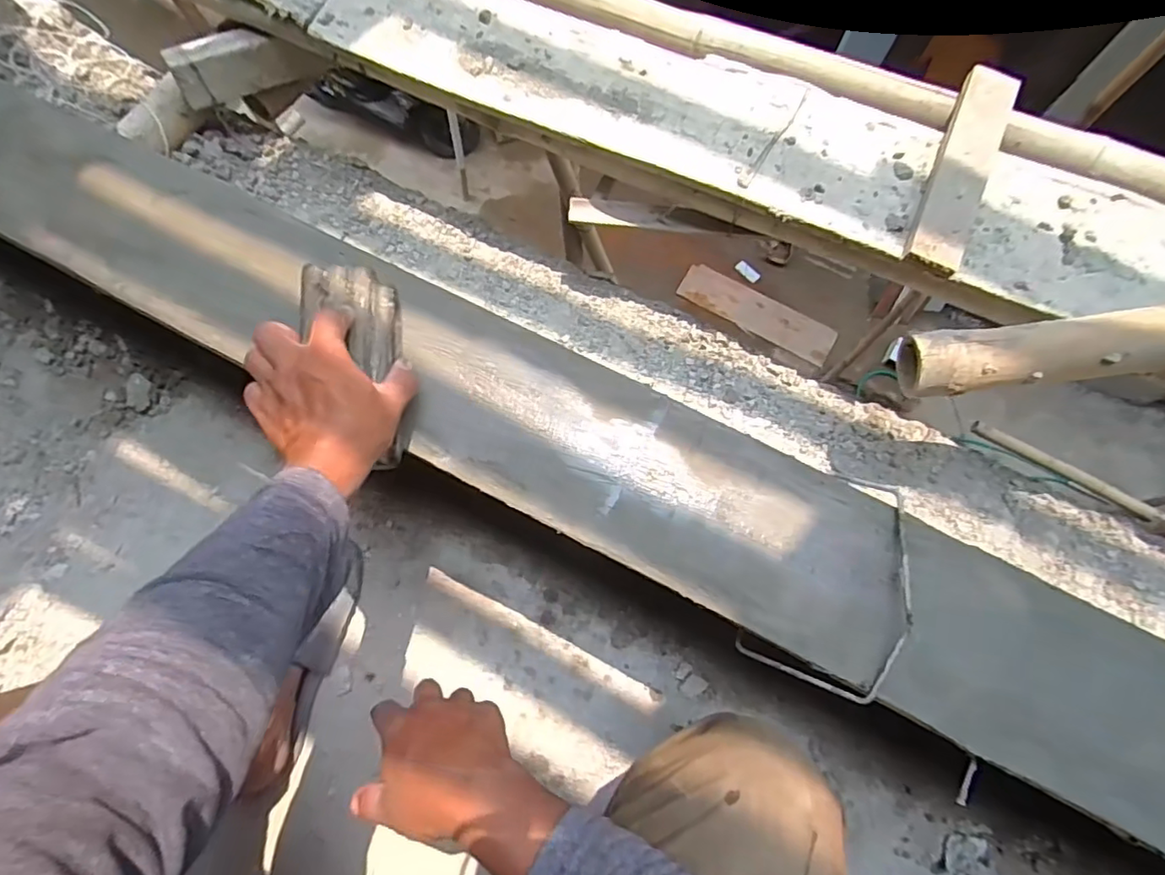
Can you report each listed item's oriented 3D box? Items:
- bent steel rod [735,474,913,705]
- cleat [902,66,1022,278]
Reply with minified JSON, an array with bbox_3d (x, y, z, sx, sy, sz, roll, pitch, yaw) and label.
[{"bbox_3d":[0.215,0.121,0.477,0.111,0.026,0.181,24,87,46],"label":"bent steel rod"},{"bbox_3d":[0.399,-0.276,0.609,0.061,0.028,0.244,23,77,6],"label":"cleat"}]

